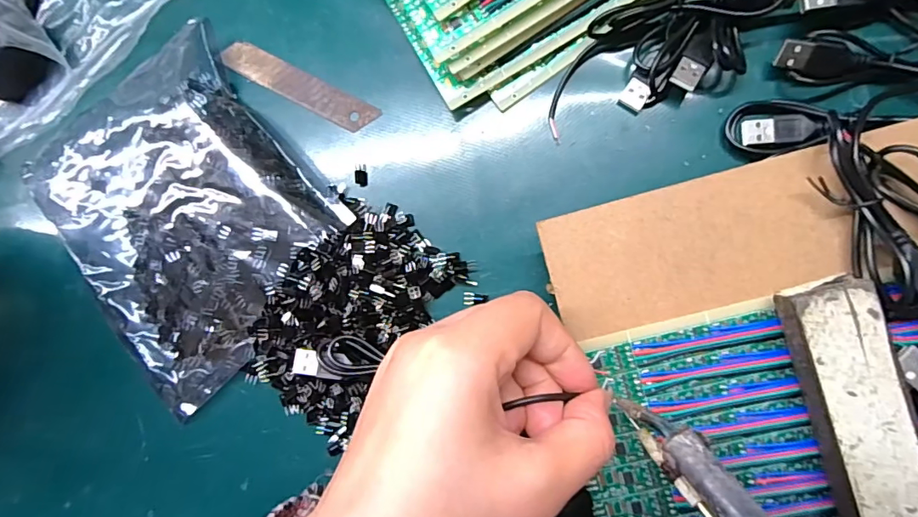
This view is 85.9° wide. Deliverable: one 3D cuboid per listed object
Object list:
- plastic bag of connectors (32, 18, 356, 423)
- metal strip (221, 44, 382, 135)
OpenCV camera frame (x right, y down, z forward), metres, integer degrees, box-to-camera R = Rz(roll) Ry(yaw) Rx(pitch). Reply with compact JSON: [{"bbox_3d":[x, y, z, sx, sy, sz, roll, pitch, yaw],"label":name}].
[{"bbox_3d":[-0.145,-0.021,0.259,0.138,0.034,0.155,-40,83,4],"label":"plastic bag of connectors"},{"bbox_3d":[-0.088,-0.095,0.271,0.092,0.004,0.017,28,91,8],"label":"metal strip"}]

